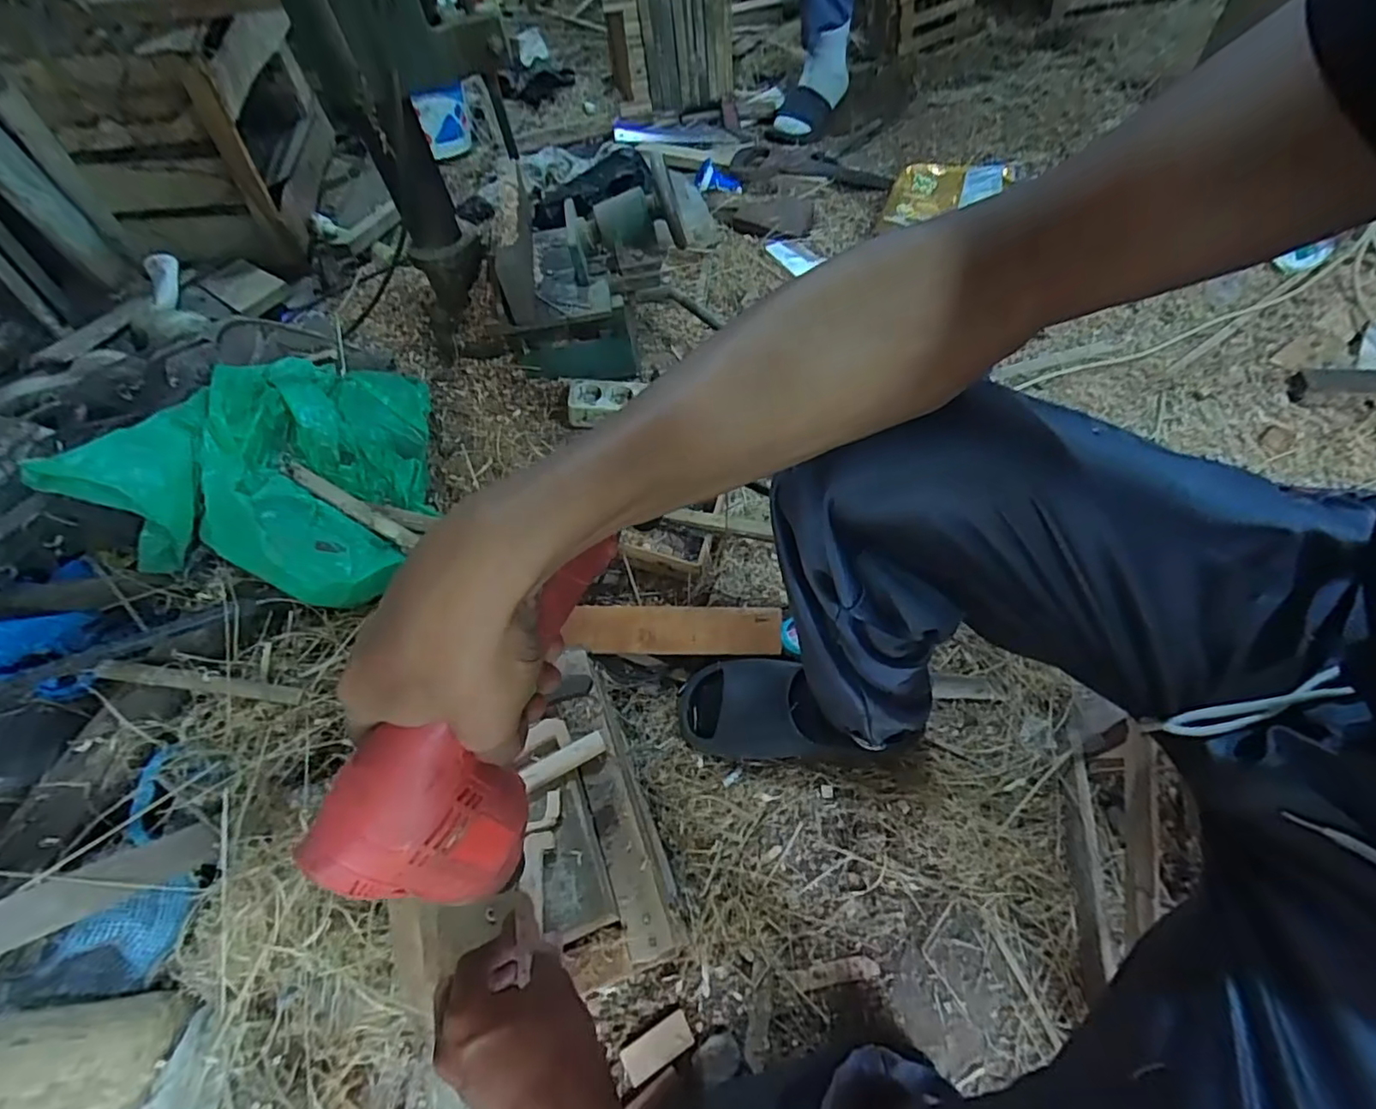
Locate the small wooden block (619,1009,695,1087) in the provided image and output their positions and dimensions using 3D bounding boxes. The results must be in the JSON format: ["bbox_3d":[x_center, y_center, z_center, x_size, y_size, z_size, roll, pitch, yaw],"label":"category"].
[{"bbox_3d":[-0.027,0.434,0.549,0.063,0.006,0.030,-28,59,-12],"label":"small wooden block"}]

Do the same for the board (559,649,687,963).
[{"bbox_3d":[-0.062,0.190,0.508,0.040,0.015,0.244,-20,58,-7],"label":"board"}]

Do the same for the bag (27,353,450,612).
[{"bbox_3d":[-0.453,-0.107,0.743,0.314,0.091,0.338,32,52,-11],"label":"bag"}]

